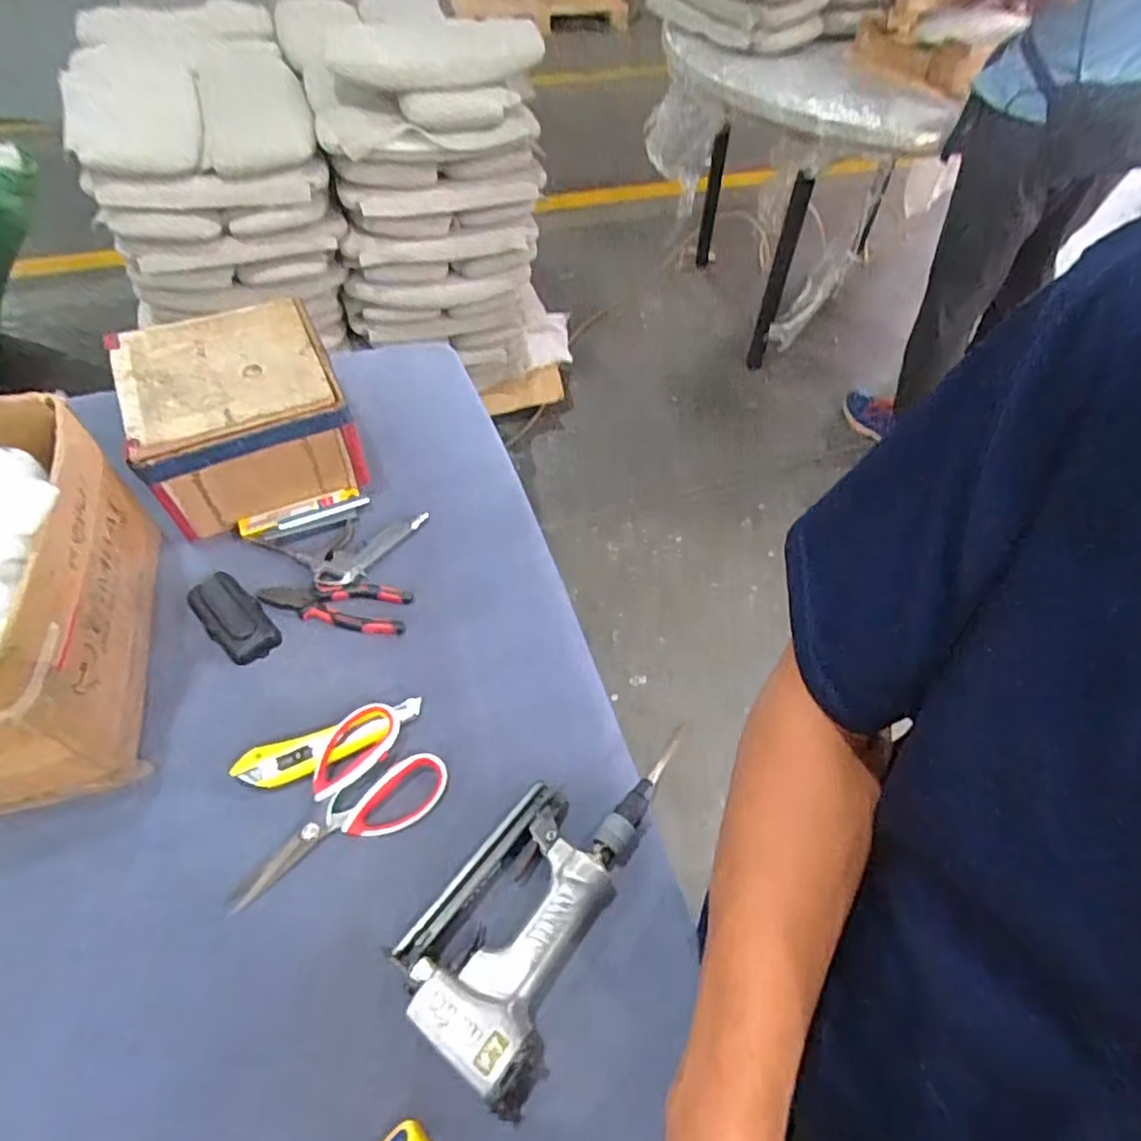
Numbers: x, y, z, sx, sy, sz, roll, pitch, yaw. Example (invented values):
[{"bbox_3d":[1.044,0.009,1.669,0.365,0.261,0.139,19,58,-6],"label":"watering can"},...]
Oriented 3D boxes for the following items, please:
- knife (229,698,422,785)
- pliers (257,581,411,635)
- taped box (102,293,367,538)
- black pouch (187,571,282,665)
[{"bbox_3d":[-0.216,0.156,0.606,0.161,0.017,0.036,-17,55,-13],"label":"knife"},{"bbox_3d":[-0.245,0.034,0.703,0.150,0.013,0.057,9,56,5],"label":"pliers"},{"bbox_3d":[-0.374,-0.178,0.765,0.204,0.125,0.213,-23,59,-16],"label":"taped box"},{"bbox_3d":[-0.340,0.046,0.675,0.052,0.024,0.107,-36,61,-24],"label":"black pouch"}]

